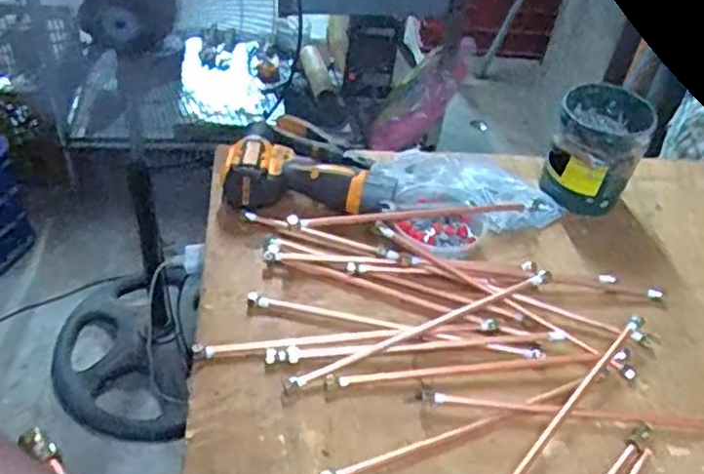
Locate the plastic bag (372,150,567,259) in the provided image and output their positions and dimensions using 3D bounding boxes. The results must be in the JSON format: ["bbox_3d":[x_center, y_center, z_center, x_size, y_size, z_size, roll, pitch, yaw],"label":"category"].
[{"bbox_3d":[0.130,-0.060,0.863,0.227,0.045,0.180,-22,50,-26],"label":"plastic bag"}]

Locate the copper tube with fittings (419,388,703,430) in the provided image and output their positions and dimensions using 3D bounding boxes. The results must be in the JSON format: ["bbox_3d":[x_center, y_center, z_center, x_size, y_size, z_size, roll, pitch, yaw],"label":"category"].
[{"bbox_3d":[0.215,0.167,0.650,0.298,0.009,0.016,5,44,0],"label":"copper tube with fittings"}]

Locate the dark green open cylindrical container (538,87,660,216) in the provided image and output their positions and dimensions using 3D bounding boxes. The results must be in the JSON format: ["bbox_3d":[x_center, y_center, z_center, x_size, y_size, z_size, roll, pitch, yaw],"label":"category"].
[{"bbox_3d":[0.311,-0.108,0.876,0.105,0.135,0.109,3,44,-3],"label":"dark green open cylindrical container"}]

